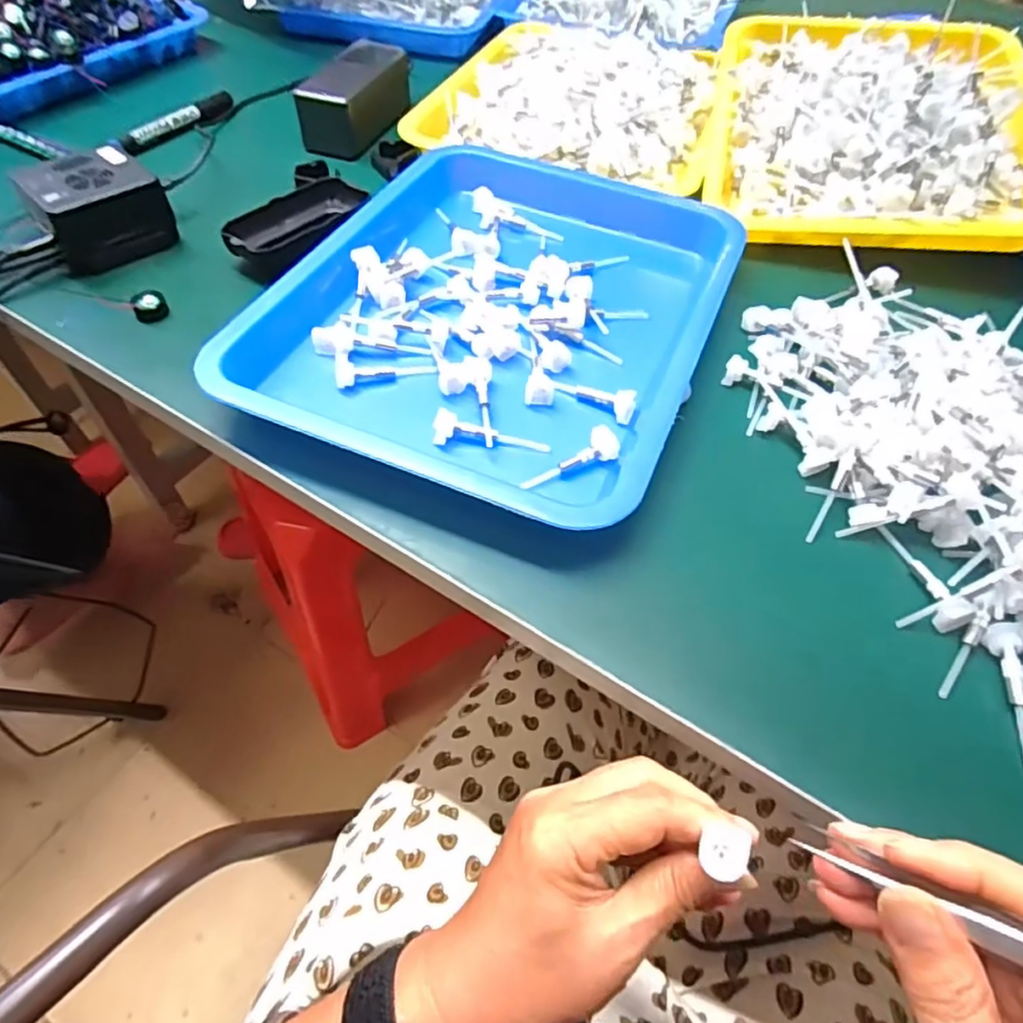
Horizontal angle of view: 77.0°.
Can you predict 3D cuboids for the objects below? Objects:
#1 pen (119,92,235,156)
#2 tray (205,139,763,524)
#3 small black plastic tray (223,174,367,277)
[{"bbox_3d":[-0.309,-0.368,0.604,0.019,0.018,0.135,26,57,16],"label":"pen"},{"bbox_3d":[-0.001,-0.144,0.433,0.265,0.032,0.333,22,56,13],"label":"tray"},{"bbox_3d":[-0.165,-0.220,0.489,0.035,0.030,0.122,28,58,17],"label":"small black plastic tray"}]

